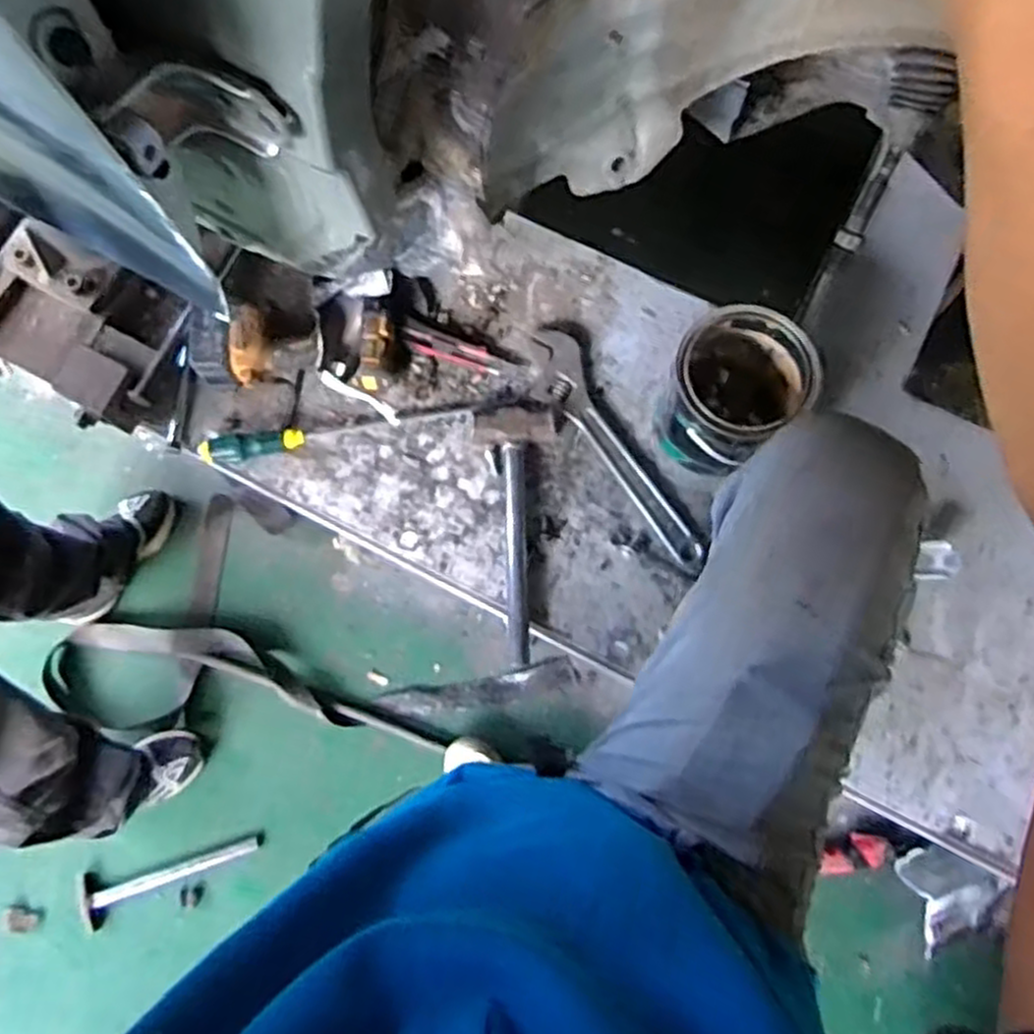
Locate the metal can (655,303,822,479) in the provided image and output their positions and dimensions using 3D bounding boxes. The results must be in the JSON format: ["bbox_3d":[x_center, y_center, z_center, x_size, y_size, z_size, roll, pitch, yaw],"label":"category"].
[{"bbox_3d":[0.250,-0.151,0.933,0.166,0.151,0.147,-30,79,-7],"label":"metal can"}]

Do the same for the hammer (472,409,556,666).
[{"bbox_3d":[0.010,0.018,0.945,0.097,0.041,0.314,-6,77,-1],"label":"hammer"}]

